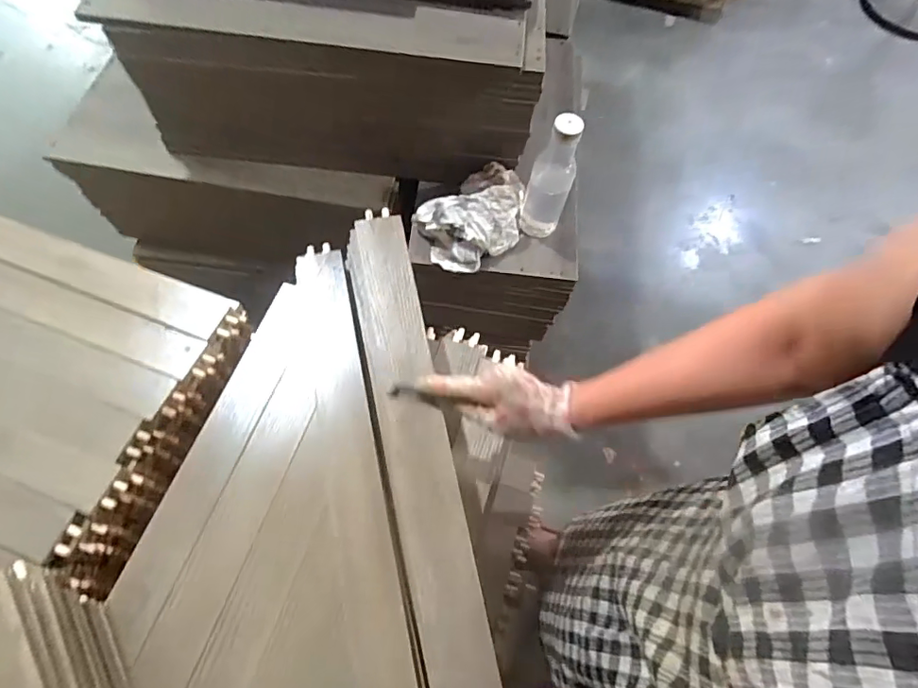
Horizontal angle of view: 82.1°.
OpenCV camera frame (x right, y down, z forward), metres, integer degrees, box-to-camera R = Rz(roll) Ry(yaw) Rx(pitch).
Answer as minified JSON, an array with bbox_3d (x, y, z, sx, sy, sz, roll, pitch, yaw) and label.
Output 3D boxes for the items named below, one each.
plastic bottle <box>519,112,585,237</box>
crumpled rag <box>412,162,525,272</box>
[{"bbox_3d":[0.142,-0.254,0.807,0.065,0.216,0.066,13,64,3],"label":"plastic bottle"},{"bbox_3d":[0.023,-0.197,0.837,0.176,0.086,0.119,-19,67,-12],"label":"crumpled rag"}]

